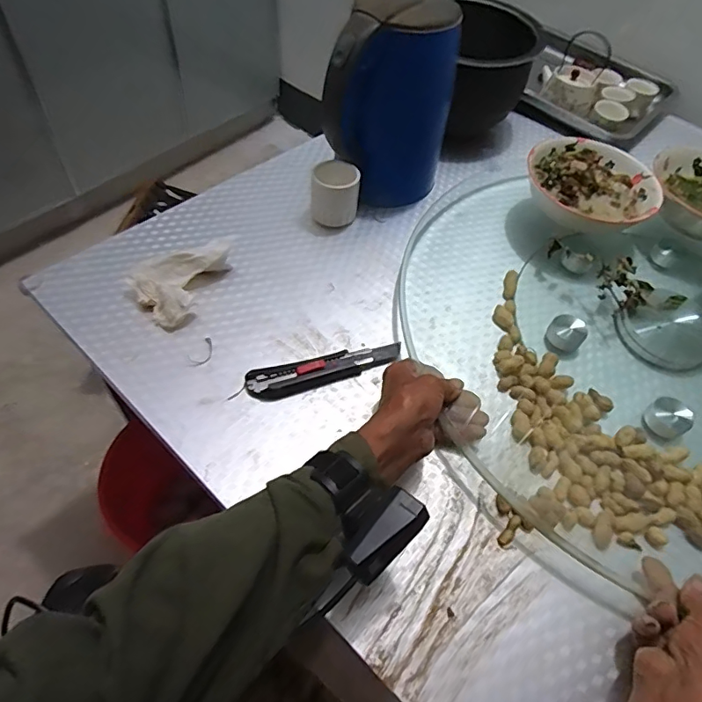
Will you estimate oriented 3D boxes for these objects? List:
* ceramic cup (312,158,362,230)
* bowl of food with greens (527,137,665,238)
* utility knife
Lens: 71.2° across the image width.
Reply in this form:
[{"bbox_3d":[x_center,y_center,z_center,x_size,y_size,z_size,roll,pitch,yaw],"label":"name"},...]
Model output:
[{"bbox_3d":[-0.021,-0.211,0.668,0.061,0.071,0.051,6,53,-4],"label":"ceramic cup"},{"bbox_3d":[0.327,-0.224,0.696,0.163,0.076,0.151,4,54,-5],"label":"bowl of food with greens"},{"bbox_3d":[-0.027,0.019,0.548,0.174,0.014,0.040,-16,58,-19],"label":"utility knife"}]

